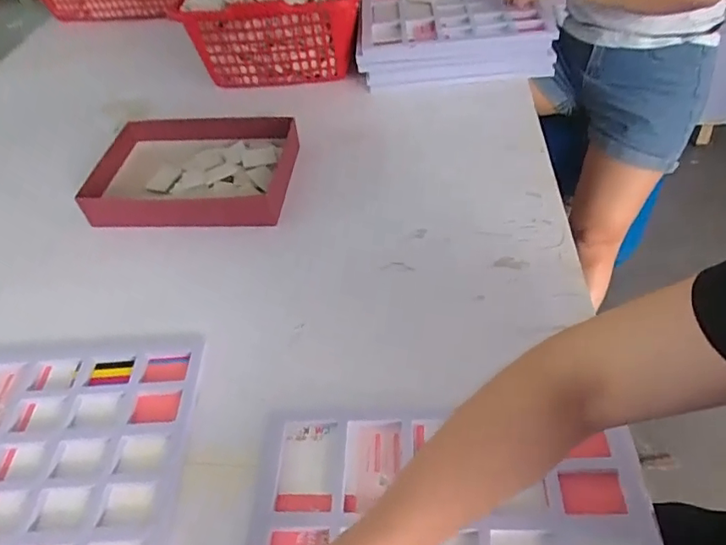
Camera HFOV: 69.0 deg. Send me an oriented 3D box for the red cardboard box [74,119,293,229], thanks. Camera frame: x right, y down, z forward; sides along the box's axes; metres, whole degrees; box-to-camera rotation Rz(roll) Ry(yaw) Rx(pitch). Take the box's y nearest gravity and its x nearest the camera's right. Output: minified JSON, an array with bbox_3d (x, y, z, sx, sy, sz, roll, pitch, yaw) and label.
[{"bbox_3d":[-0.277,-0.164,0.850,0.335,0.059,0.218,-2,46,6],"label":"red cardboard box"}]

